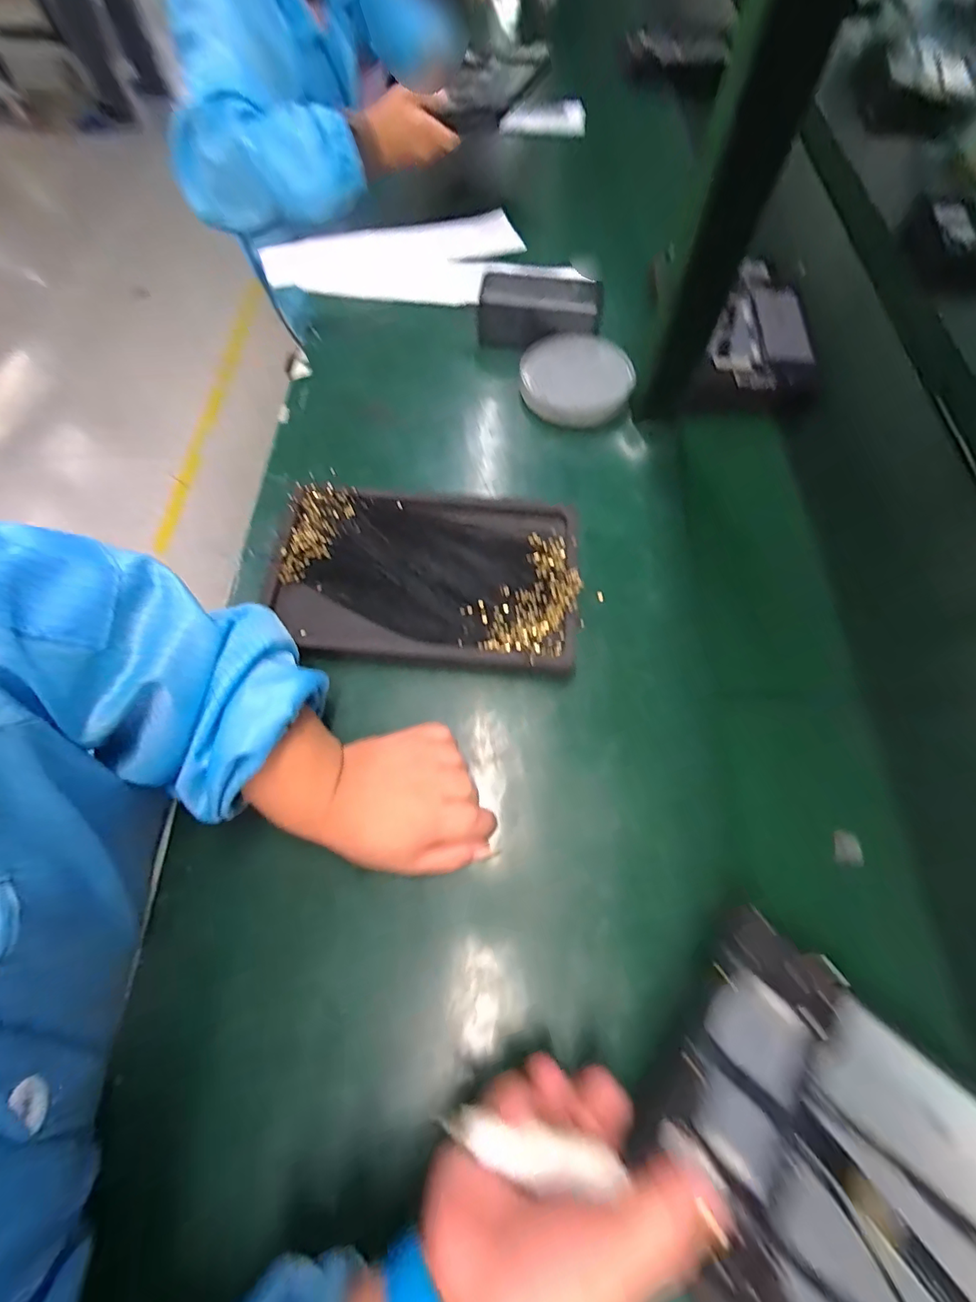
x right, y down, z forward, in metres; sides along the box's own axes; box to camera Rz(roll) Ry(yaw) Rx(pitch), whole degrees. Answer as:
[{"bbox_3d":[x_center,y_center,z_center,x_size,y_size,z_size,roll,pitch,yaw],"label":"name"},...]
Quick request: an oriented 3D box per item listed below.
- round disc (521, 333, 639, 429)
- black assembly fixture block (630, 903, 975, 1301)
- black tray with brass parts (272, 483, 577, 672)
[{"bbox_3d":[0.087,-0.275,0.489,0.105,0.018,0.102,-3,84,2],"label":"round disc"},{"bbox_3d":[0.189,0.270,0.226,0.241,0.024,0.161,42,59,14],"label":"black assembly fixture block"},{"bbox_3d":[-0.050,-0.063,0.405,0.243,0.036,0.159,2,64,1],"label":"black tray with brass parts"}]

